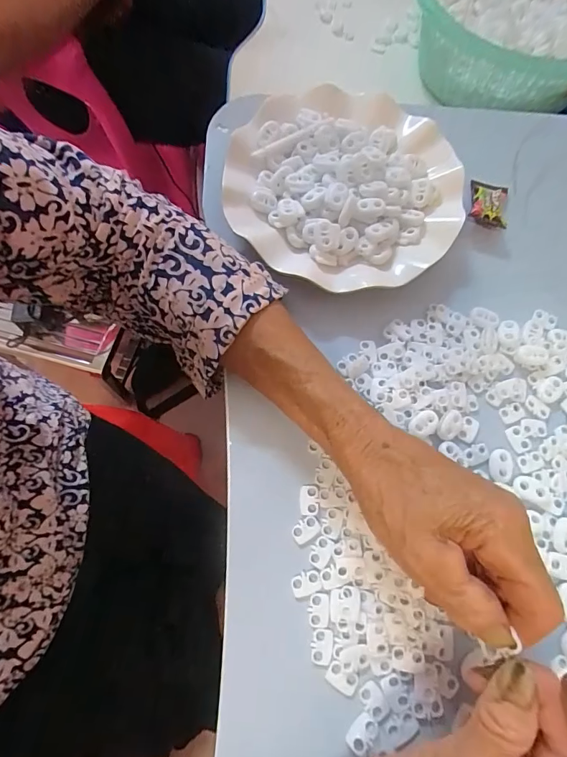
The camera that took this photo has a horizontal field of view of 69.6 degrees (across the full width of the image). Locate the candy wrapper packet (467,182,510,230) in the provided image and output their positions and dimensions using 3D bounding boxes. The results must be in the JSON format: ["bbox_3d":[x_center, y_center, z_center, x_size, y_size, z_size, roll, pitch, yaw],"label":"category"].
[{"bbox_3d":[0.168,-0.144,0.334,0.030,0.014,0.047,16,70,3],"label":"candy wrapper packet"}]

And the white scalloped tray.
[{"bbox_3d":[0.046,-0.150,0.328,0.184,0.042,0.185,2,70,-2],"label":"white scalloped tray"}]

